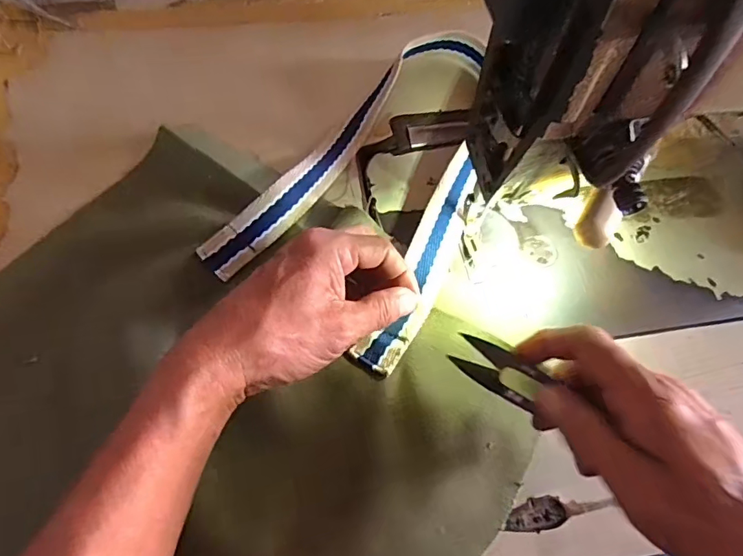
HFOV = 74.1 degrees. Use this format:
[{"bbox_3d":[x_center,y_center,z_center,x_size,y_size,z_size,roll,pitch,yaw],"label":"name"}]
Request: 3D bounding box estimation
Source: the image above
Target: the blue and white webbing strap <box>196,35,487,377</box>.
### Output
[{"bbox_3d":[0.024,-0.073,0.353,0.147,0.030,0.265,34,66,14],"label":"blue and white webbing strap"}]

